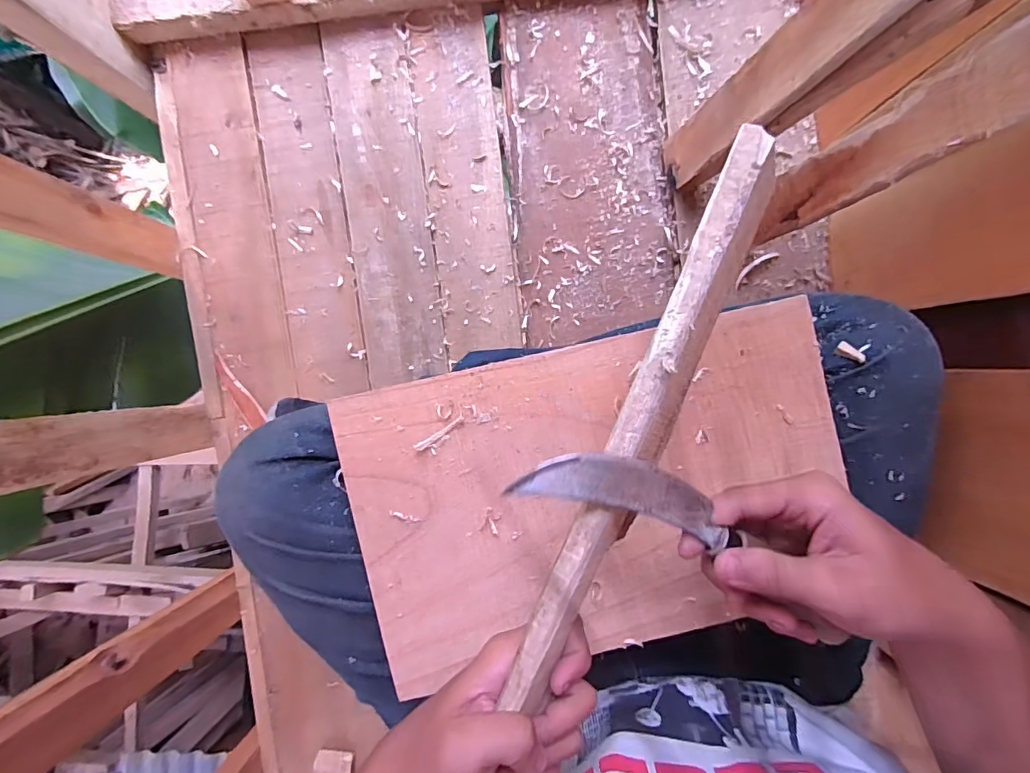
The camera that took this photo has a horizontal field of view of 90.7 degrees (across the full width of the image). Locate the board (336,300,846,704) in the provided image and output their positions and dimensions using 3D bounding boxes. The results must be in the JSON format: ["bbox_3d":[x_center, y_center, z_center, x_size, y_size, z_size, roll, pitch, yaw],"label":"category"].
[{"bbox_3d":[0.058,0.072,0.340,0.321,0.005,0.198,-13,90,-1],"label":"board"}]

